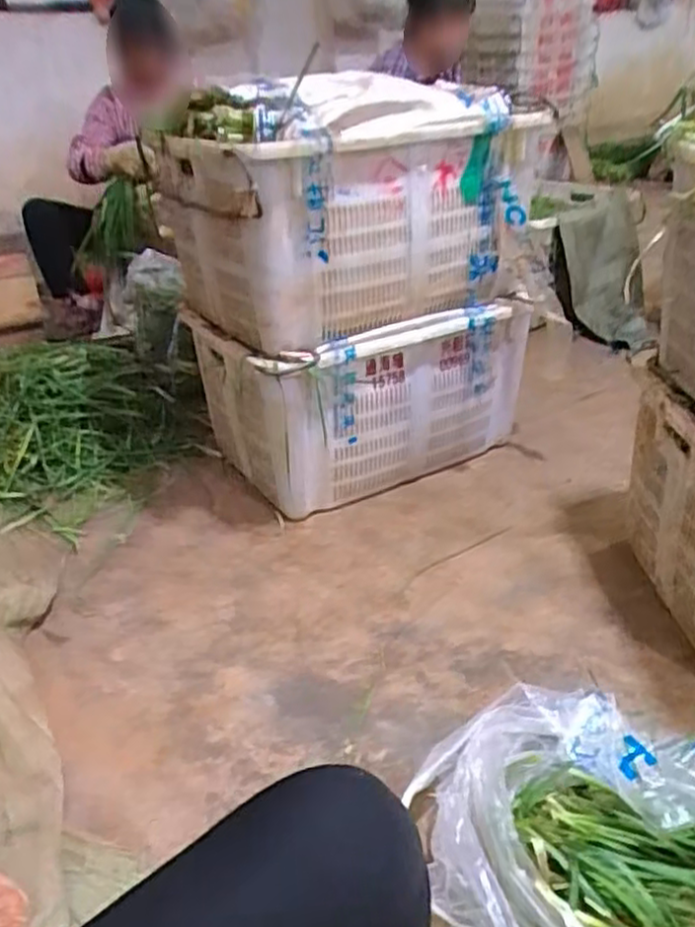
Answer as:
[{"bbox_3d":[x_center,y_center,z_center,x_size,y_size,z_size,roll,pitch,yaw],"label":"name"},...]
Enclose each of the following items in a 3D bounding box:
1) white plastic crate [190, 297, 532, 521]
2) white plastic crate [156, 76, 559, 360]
[{"bbox_3d":[0.041,-0.156,1.543,0.599,0.364,0.322,-19,35,-26],"label":"white plastic crate"},{"bbox_3d":[-0.001,-0.472,1.325,0.575,0.381,0.345,-20,35,-28],"label":"white plastic crate"}]

